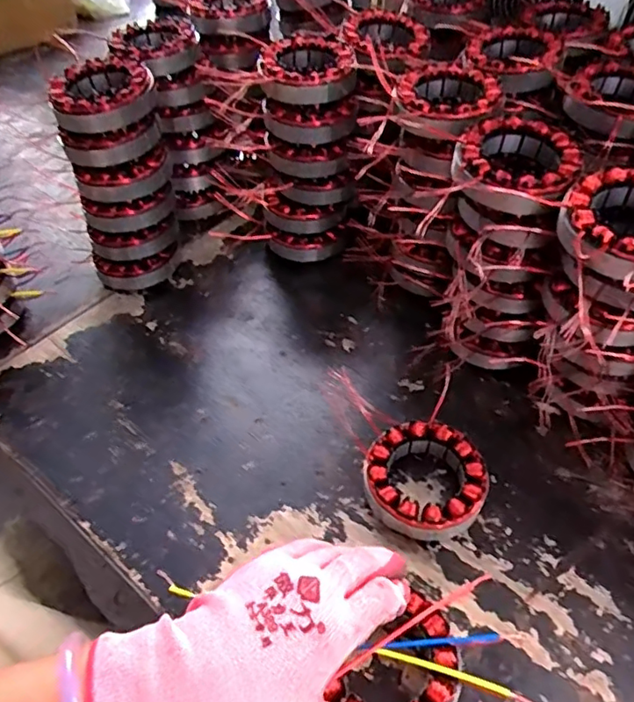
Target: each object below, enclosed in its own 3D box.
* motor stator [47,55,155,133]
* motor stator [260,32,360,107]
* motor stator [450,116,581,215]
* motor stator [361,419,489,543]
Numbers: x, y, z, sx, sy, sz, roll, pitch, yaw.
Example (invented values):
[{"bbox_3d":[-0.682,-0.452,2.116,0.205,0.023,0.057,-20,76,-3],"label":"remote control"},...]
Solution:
[{"bbox_3d":[-0.185,-0.222,0.495,0.084,0.032,0.082,-22,51,-15],"label":"motor stator"},{"bbox_3d":[-0.007,-0.256,0.523,0.081,0.032,0.087,-3,48,1],"label":"motor stator"},{"bbox_3d":[0.141,-0.131,0.413,0.082,0.029,0.096,22,53,22],"label":"motor stator"},{"bbox_3d":[0.081,0.094,0.425,0.085,0.029,0.084,-2,48,2],"label":"motor stator"}]

